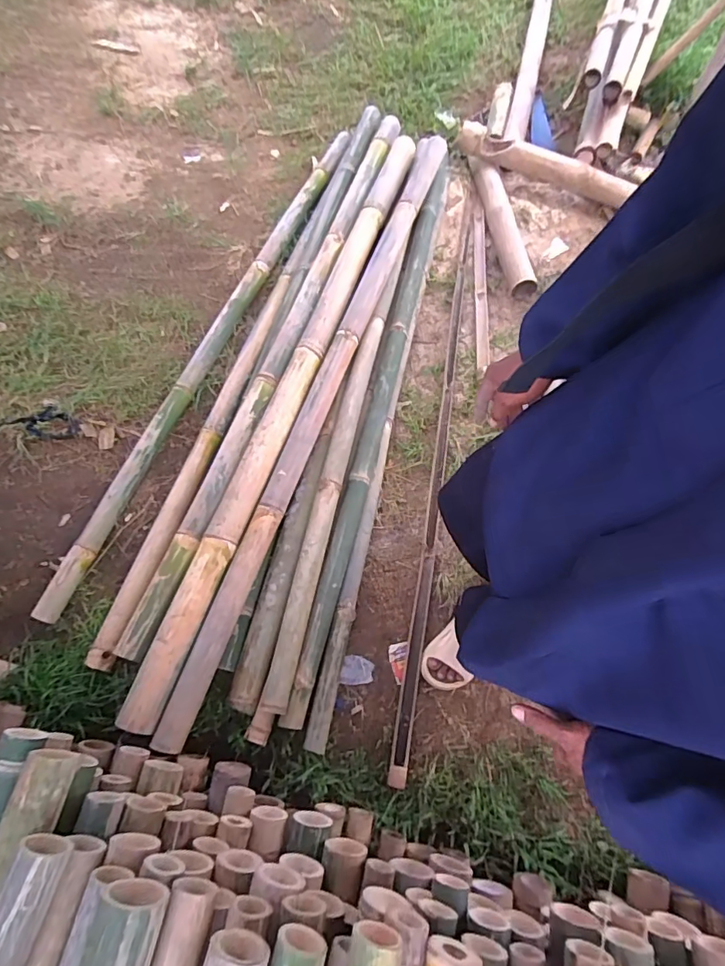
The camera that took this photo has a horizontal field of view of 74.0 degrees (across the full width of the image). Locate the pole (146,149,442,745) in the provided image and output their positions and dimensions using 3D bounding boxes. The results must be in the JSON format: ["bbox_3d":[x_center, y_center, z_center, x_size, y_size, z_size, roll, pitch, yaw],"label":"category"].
[{"bbox_3d":[-0.075,-0.319,1.264,0.076,0.071,1.878,18,67,6],"label":"pole"}]

